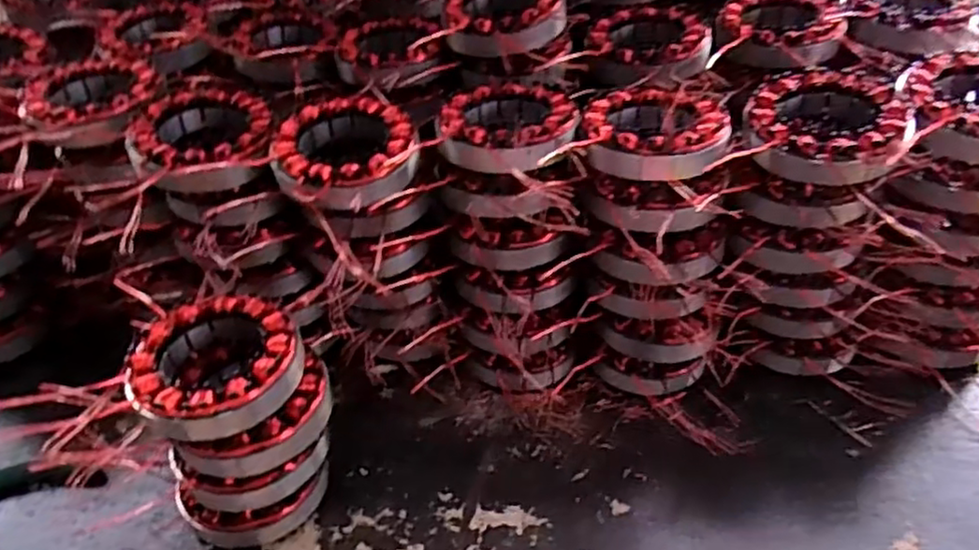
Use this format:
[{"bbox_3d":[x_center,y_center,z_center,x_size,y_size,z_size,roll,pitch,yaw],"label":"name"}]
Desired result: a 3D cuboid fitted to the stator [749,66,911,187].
[{"bbox_3d":[0.197,-0.089,0.405,0.084,0.028,0.084,18,47,22],"label":"stator"}]

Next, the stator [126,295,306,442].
[{"bbox_3d":[-0.146,0.051,0.373,0.085,0.036,0.088,-2,43,2],"label":"stator"}]

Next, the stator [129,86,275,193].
[{"bbox_3d":[-0.177,-0.080,0.432,0.092,0.039,0.087,29,51,30],"label":"stator"}]

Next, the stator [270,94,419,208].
[{"bbox_3d":[-0.091,-0.073,0.421,0.091,0.031,0.083,-2,43,2],"label":"stator"}]

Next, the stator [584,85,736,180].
[{"bbox_3d":[0.101,-0.087,0.419,0.093,0.031,0.083,-35,51,-30],"label":"stator"}]

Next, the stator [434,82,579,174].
[{"bbox_3d":[0.011,-0.094,0.431,0.084,0.026,0.083,-2,43,2],"label":"stator"}]

